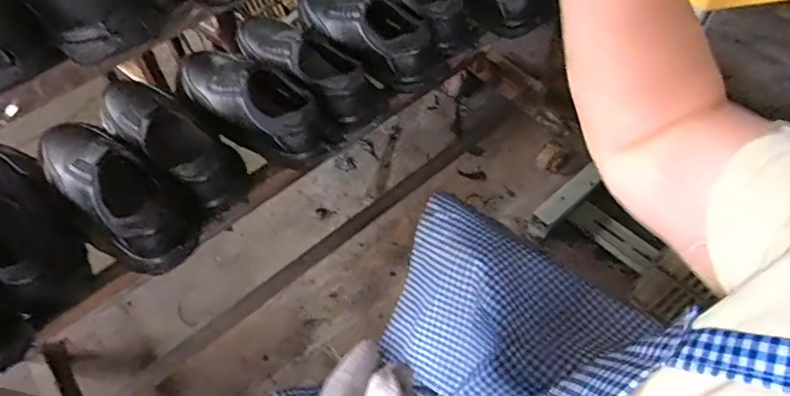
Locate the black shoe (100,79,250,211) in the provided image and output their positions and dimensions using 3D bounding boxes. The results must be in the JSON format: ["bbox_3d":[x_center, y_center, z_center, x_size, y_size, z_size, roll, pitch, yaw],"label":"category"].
[{"bbox_3d":[-0.315,-0.091,0.705,0.270,0.083,0.102,36,66,23],"label":"black shoe"}]

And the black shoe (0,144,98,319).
[{"bbox_3d":[-0.484,0.026,0.642,0.110,0.100,0.269,-40,64,-20],"label":"black shoe"}]

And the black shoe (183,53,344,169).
[{"bbox_3d":[-0.213,-0.144,0.734,0.302,0.104,0.108,37,66,23],"label":"black shoe"}]

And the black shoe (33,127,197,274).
[{"bbox_3d":[-0.377,-0.016,0.654,0.304,0.093,0.117,34,65,22],"label":"black shoe"}]

